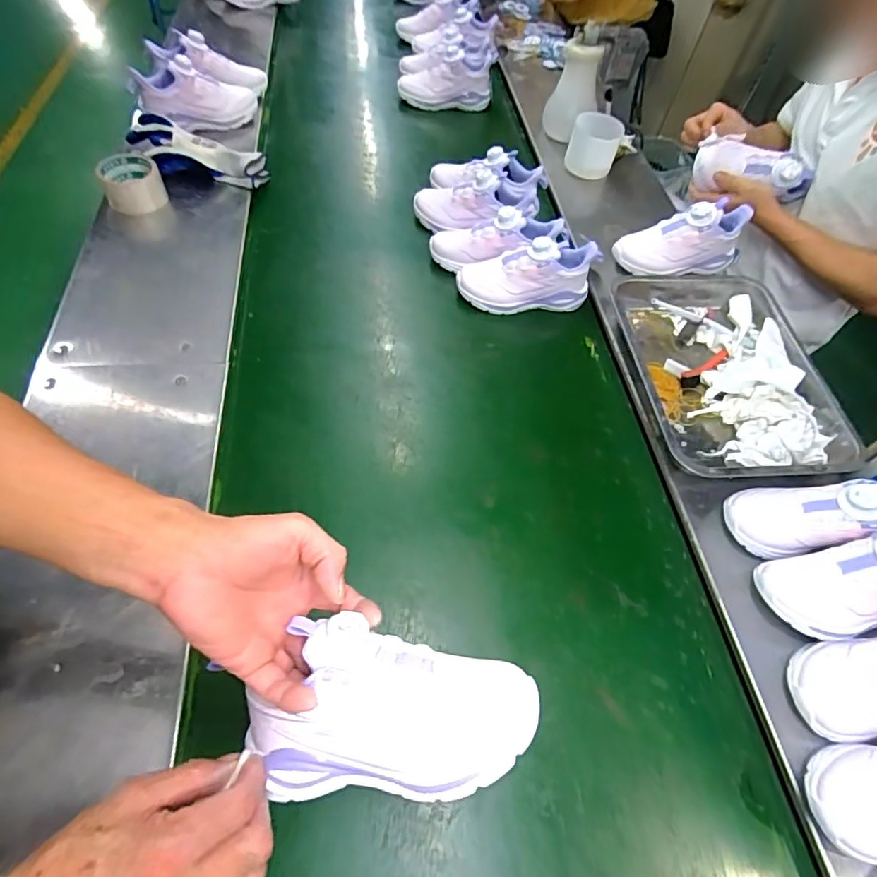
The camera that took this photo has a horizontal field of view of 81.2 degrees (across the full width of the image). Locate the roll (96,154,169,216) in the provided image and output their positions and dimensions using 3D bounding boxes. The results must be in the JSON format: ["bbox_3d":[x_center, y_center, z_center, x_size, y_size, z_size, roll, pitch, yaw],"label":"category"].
[{"bbox_3d":[-0.524,-0.437,0.878,0.094,0.074,0.094,-3,58,-7],"label":"roll"}]

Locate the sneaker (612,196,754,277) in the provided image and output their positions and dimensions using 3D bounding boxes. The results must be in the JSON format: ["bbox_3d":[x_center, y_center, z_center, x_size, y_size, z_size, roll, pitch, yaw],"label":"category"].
[{"bbox_3d":[0.394,-0.327,0.825,0.188,0.088,0.088,-11,57,-9],"label":"sneaker"}]

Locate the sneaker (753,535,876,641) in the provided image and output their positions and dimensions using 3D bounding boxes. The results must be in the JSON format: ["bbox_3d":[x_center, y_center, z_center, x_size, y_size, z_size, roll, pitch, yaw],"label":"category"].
[{"bbox_3d":[0.447,0.151,0.530,0.207,0.091,0.088,-13,57,10],"label":"sneaker"}]

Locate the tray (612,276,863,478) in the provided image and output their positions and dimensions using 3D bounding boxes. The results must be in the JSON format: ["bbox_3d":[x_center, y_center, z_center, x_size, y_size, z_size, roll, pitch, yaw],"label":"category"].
[{"bbox_3d":[0.400,-0.092,0.738,0.261,0.088,0.364,-4,58,-8],"label":"tray"}]

